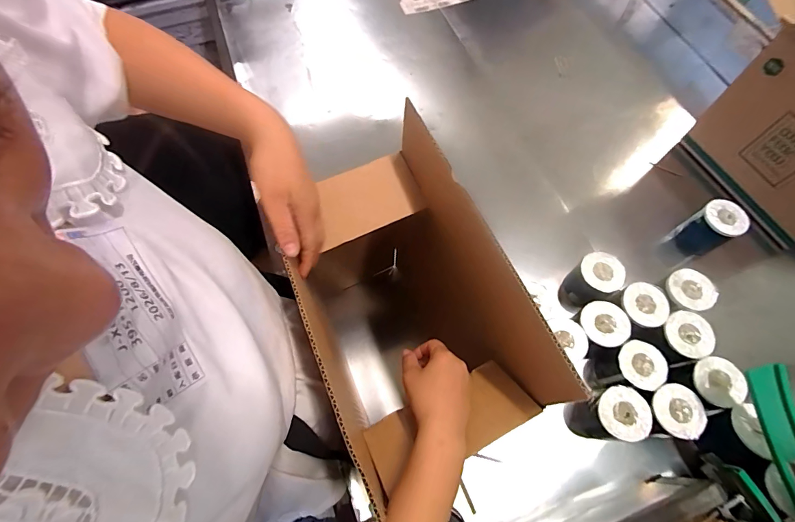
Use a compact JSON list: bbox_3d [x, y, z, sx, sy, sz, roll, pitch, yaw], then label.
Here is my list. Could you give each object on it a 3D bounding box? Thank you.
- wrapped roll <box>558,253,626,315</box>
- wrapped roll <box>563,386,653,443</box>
[{"bbox_3d":[0.434,0.051,0.872,0.109,0.120,0.092,-31,69,-13],"label":"wrapped roll"},{"bbox_3d":[0.410,0.304,0.759,0.101,0.136,0.092,0,65,0],"label":"wrapped roll"}]

